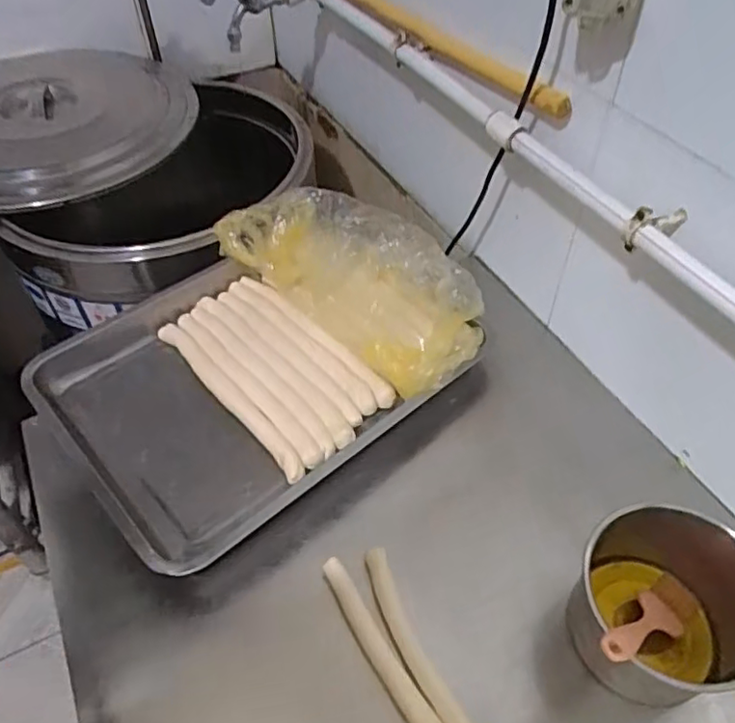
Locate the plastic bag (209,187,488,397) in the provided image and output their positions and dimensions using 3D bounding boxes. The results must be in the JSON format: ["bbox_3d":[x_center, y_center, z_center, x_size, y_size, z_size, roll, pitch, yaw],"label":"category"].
[{"bbox_3d":[-0.021,-0.104,0.745,0.374,0.115,0.151,35,58,28],"label":"plastic bag"}]

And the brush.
[{"bbox_3d":[0.214,0.196,0.472,0.185,0.017,0.037,8,31,-50],"label":"brush"}]

